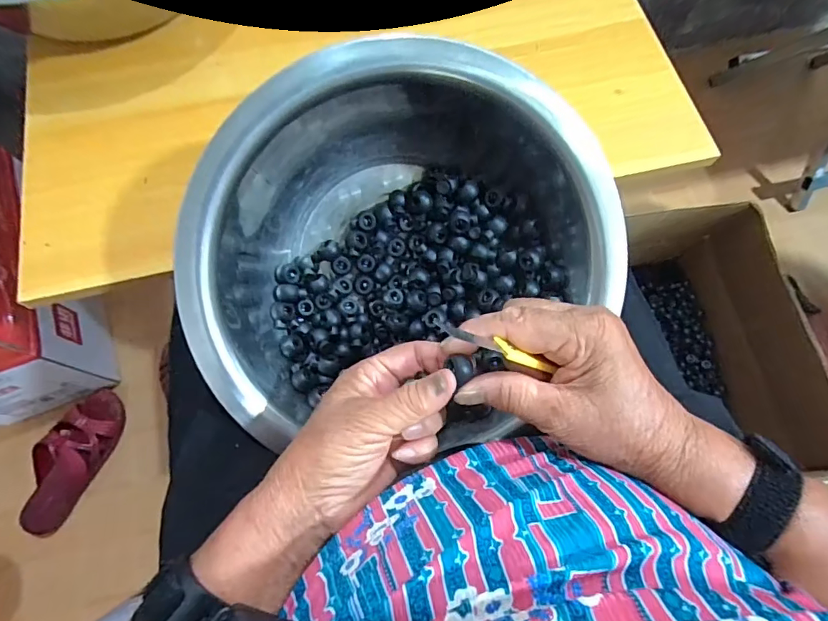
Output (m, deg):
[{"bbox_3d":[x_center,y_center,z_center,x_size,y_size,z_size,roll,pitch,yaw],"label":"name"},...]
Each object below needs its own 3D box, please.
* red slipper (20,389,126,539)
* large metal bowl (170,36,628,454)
[{"bbox_3d":[-0.581,0.252,0.790,0.090,0.058,0.236,24,72,9],"label":"red slipper"},{"bbox_3d":[-0.009,-0.022,0.315,0.244,0.150,0.273,35,74,12],"label":"large metal bowl"}]

